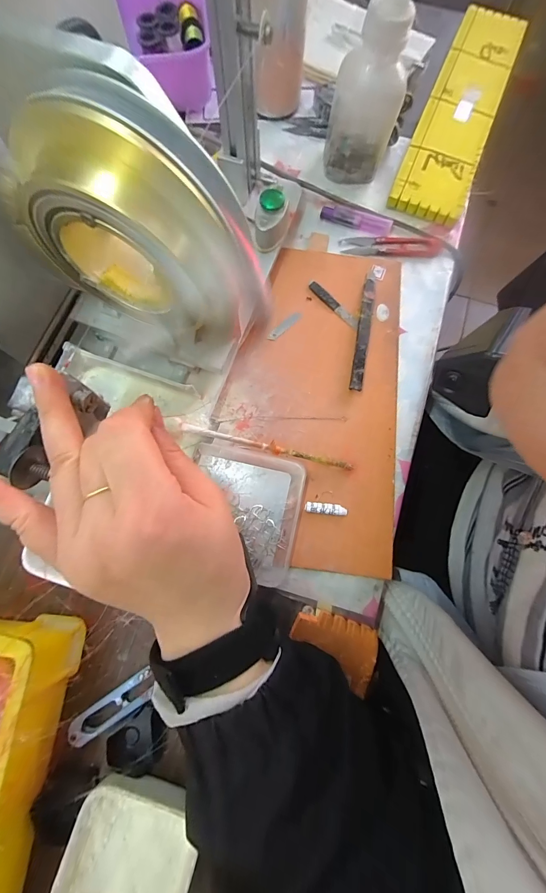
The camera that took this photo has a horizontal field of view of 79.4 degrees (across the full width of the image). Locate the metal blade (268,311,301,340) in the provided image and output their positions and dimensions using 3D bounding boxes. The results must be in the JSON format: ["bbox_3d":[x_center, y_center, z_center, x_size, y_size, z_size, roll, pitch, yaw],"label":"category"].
[{"bbox_3d":[0.012,-0.123,0.336,0.045,0.004,0.011,-41,77,-13],"label":"metal blade"}]

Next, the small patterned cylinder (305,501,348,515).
[{"bbox_3d":[0.047,0.054,0.289,0.036,0.004,0.009,6,76,0],"label":"small patterned cylinder"}]

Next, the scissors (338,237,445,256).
[{"bbox_3d":[0.129,-0.220,0.361,0.109,0.007,0.024,2,76,-1],"label":"scissors"}]

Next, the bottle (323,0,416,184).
[{"bbox_3d":[0.094,-0.346,0.292,0.065,0.173,0.054,20,77,3],"label":"bottle"}]

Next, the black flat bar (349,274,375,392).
[{"bbox_3d":[0.091,-0.116,0.328,0.012,0.011,0.132,11,76,1],"label":"black flat bar"}]

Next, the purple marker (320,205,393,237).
[{"bbox_3d":[0.092,-0.251,0.363,0.078,0.008,0.019,18,77,3],"label":"purple marker"}]

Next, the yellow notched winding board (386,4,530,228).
[{"bbox_3d":[0.227,-0.405,0.396,0.080,0.012,0.330,22,77,4],"label":"yellow notched winding board"}]

